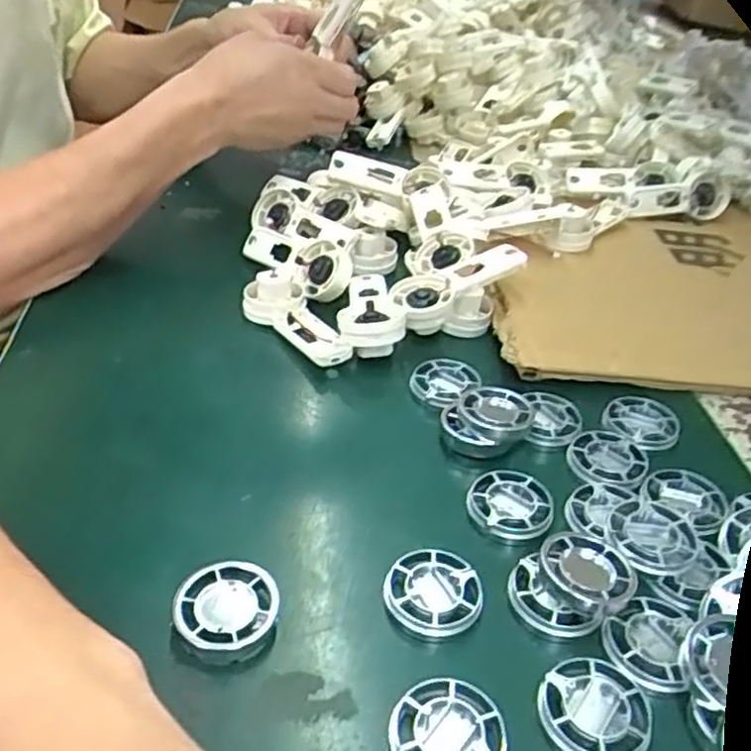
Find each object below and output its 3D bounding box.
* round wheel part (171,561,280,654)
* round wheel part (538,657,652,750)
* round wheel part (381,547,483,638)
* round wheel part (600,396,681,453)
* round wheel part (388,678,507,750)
[{"bbox_3d":[-0.058,0.093,0.292,0.040,0.015,0.038,4,36,-3],"label":"round wheel part"},{"bbox_3d":[0.079,0.124,0.272,0.038,0.015,0.039,4,36,-3],"label":"round wheel part"},{"bbox_3d":[0.024,0.088,0.306,0.039,0.006,0.038,4,36,-3],"label":"round wheel part"},{"bbox_3d":[0.144,0.025,0.404,0.038,0.005,0.037,4,36,-3],"label":"round wheel part"},{"bbox_3d":[0.025,0.126,0.260,0.038,0.011,0.038,4,36,-3],"label":"round wheel part"}]

